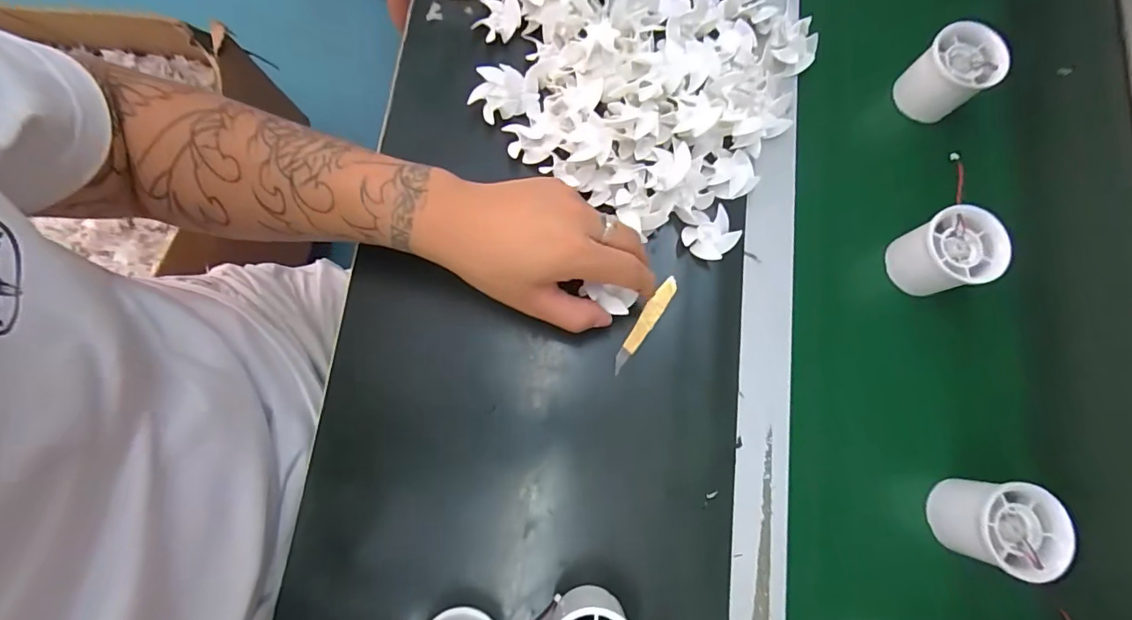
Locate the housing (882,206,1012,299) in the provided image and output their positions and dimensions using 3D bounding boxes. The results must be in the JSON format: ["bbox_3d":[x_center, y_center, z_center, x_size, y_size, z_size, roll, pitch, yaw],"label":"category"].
[{"bbox_3d":[0.280,-0.040,0.367,0.049,0.060,0.053,-19,79,-6],"label":"housing"}]

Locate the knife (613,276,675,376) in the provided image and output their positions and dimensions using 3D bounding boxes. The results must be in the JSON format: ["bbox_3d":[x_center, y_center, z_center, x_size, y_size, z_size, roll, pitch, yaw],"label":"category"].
[{"bbox_3d":[0.059,0.010,0.370,0.013,0.008,0.081,34,79,5],"label":"knife"}]

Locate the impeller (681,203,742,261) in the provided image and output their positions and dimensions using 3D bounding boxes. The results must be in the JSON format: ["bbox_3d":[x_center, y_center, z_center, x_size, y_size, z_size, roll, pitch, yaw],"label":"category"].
[{"bbox_3d":[0.111,-0.059,0.378,0.037,0.010,0.039,0,78,-2],"label":"impeller"}]

